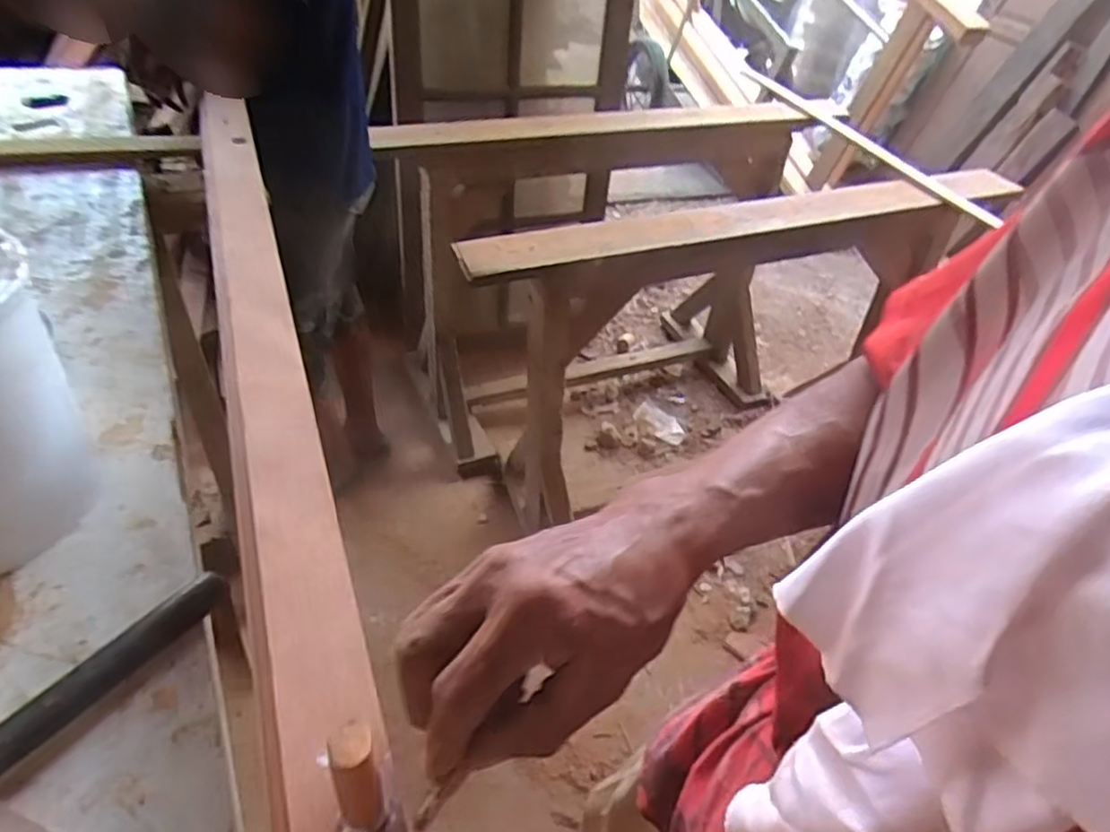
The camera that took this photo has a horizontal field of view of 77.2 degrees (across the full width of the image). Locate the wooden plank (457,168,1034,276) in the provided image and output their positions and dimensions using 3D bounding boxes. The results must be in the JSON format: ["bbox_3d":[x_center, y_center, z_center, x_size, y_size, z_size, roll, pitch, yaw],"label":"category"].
[{"bbox_3d":[0.384,-0.366,1.262,1.135,0.026,0.104,-12,53,-17],"label":"wooden plank"}]

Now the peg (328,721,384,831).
[{"bbox_3d":[-0.074,0.139,0.261,0.016,0.071,0.014,-11,45,-23],"label":"peg"}]

